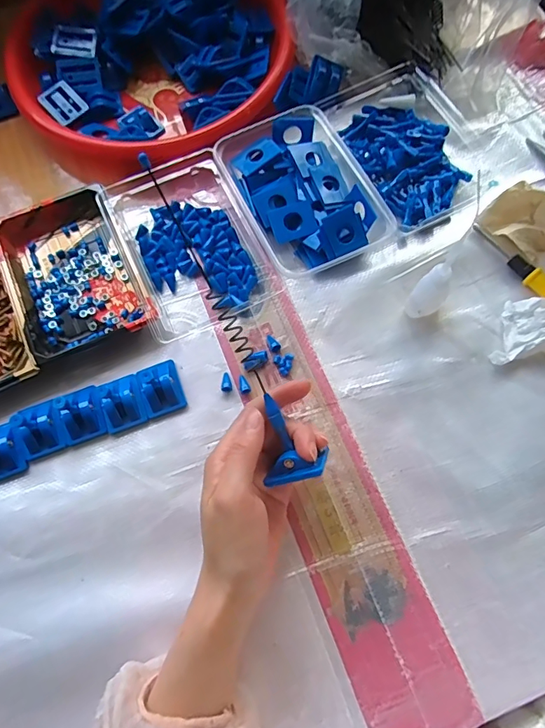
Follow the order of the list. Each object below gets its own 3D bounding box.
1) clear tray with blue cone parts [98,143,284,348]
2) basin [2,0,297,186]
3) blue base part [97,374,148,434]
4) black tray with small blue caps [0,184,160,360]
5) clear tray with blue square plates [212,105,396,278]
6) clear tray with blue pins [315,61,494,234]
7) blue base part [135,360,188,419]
[{"bbox_3d":[-0.083,-0.125,0.423,0.119,0.031,0.185,-24,72,-6],"label":"clear tray with blue cone parts"},{"bbox_3d":[-0.131,-0.341,0.480,0.287,0.056,0.275,-1,71,2],"label":"basin"},{"bbox_3d":[-0.126,0.030,0.376,0.034,0.016,0.044,-21,72,-5],"label":"blue base part"},{"bbox_3d":[-0.181,-0.084,0.413,0.109,0.024,0.156,-26,72,-6],"label":"black tray with small blue caps"},{"bbox_3d":[0.025,-0.161,0.427,0.114,0.034,0.155,-21,72,-5],"label":"clear tray with blue square plates"},{"bbox_3d":[0.131,-0.222,0.446,0.118,0.032,0.177,-29,73,-7],"label":"clear tray with blue pins"},{"bbox_3d":[-0.094,0.020,0.383,0.033,0.017,0.043,-20,72,-5],"label":"blue base part"}]

